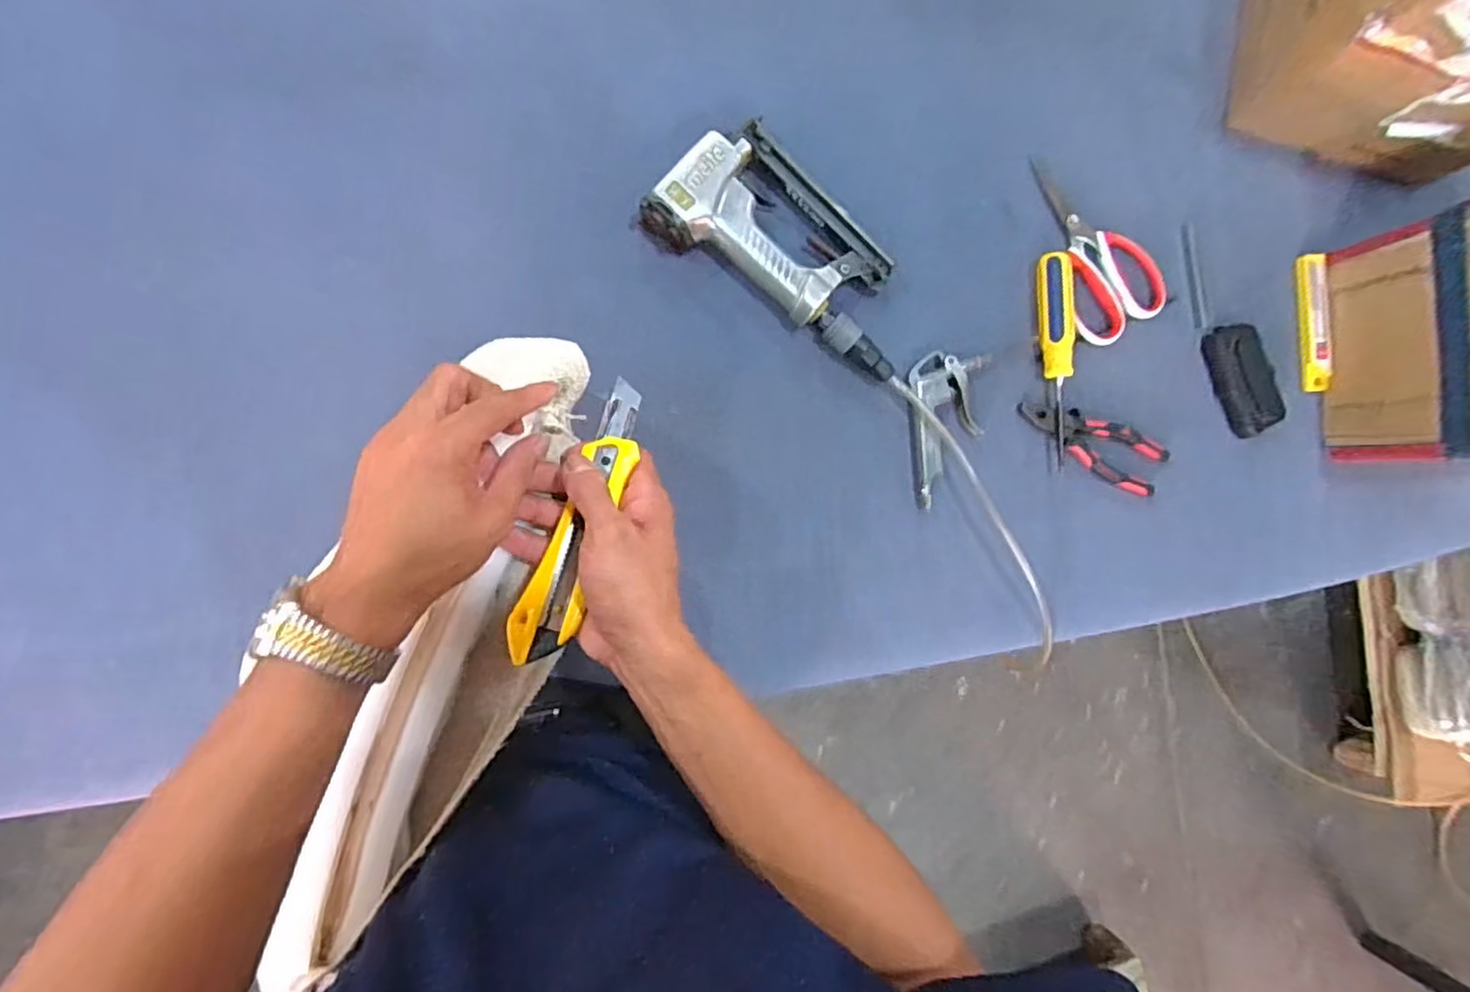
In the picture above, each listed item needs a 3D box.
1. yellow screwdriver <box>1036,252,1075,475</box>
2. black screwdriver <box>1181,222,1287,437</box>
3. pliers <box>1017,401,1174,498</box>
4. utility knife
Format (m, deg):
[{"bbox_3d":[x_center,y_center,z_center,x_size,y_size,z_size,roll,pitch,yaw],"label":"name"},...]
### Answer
[{"bbox_3d":[0.299,-0.128,0.604,0.027,0.028,0.189,-3,90,-9],"label":"yellow screwdriver"},{"bbox_3d":[0.471,-0.158,0.631,0.051,0.021,0.207,-23,93,-8],"label":"black screwdriver"},{"bbox_3d":[0.336,-0.048,0.616,0.155,0.014,0.057,21,87,-8],"label":"pliers"},{"bbox_3d":[-0.089,0.013,0.383,0.033,0.013,0.170,20,77,-9],"label":"utility knife"}]

